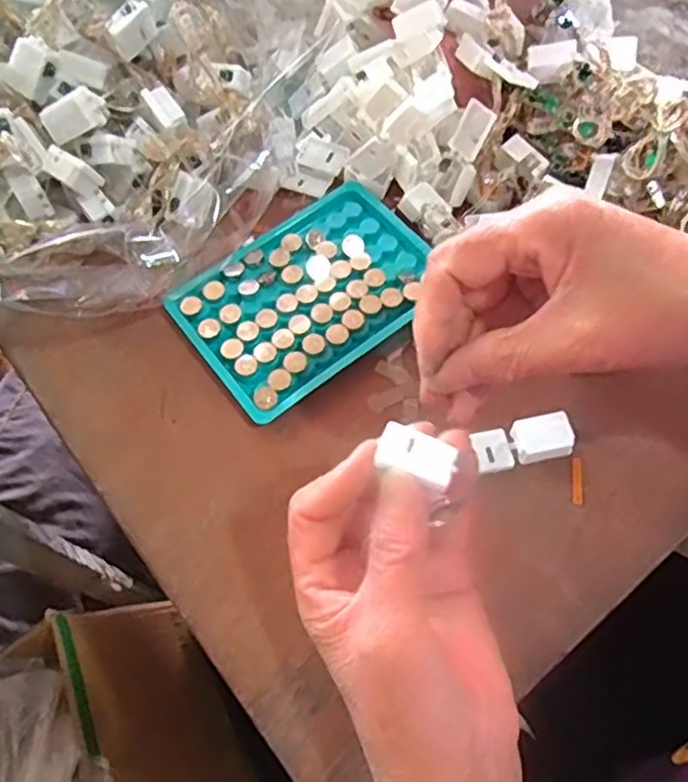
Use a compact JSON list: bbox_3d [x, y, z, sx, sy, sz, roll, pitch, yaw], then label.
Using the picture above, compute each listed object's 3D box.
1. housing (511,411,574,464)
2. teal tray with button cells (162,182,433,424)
[{"bbox_3d":[0.092,0.021,0.312,0.025,0.010,0.020,-12,64,-2],"label":"housing"},{"bbox_3d":[-0.018,-0.053,0.360,0.130,0.013,0.093,-36,67,-13],"label":"teal tray with button cells"}]

